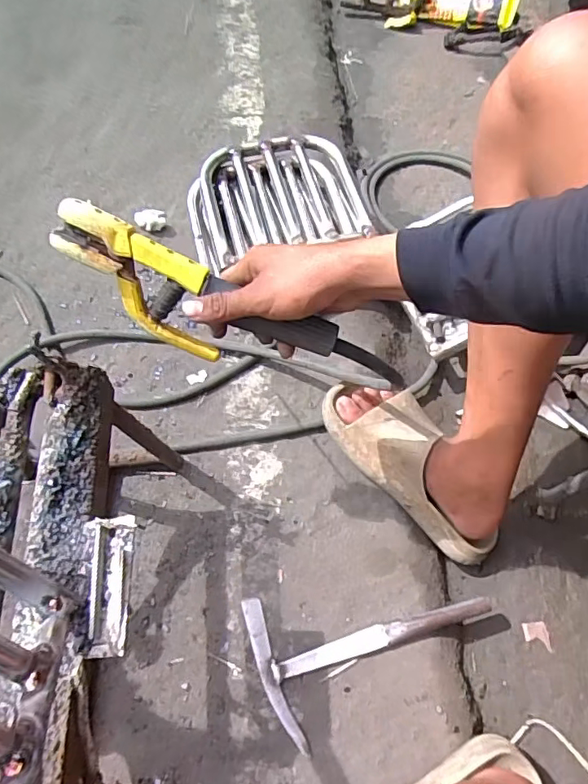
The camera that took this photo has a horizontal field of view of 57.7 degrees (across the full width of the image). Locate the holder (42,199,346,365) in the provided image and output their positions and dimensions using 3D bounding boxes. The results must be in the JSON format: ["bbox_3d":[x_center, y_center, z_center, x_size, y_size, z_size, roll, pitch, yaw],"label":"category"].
[{"bbox_3d":[-0.088,-0.075,0.471,0.246,0.078,0.047,24,64,-8],"label":"holder"}]

